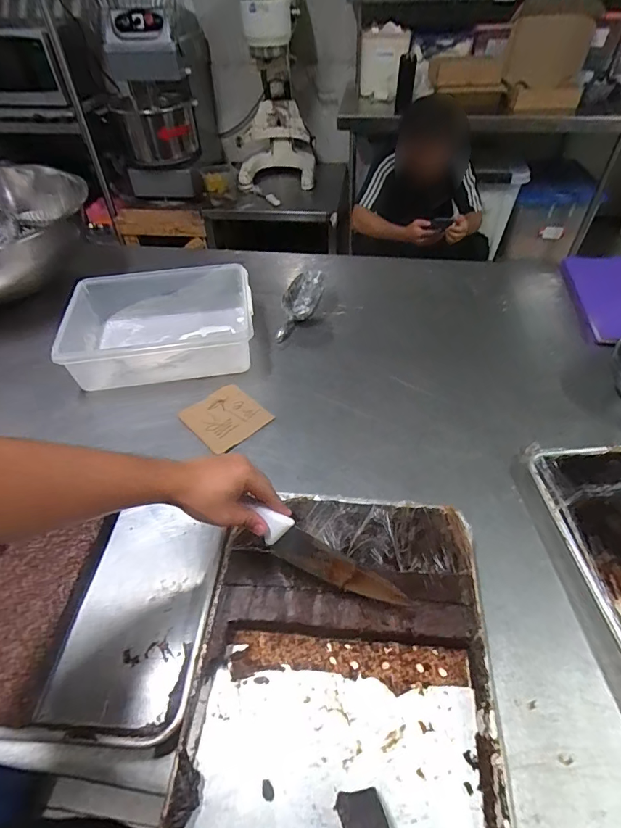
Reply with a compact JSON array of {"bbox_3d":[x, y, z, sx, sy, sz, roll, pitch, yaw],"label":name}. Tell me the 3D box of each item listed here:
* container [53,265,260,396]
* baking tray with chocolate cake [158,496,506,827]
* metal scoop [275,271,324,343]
[{"bbox_3d":[-0.296,-0.171,0.881,0.362,0.115,0.253,-10,47,-7],"label":"container"},{"bbox_3d":[0.034,0.297,0.492,0.316,0.032,0.438,4,47,6],"label":"baking tray with chocolate cake"},{"bbox_3d":[-0.029,-0.245,0.973,0.067,0.033,0.208,16,64,17],"label":"metal scoop"}]

